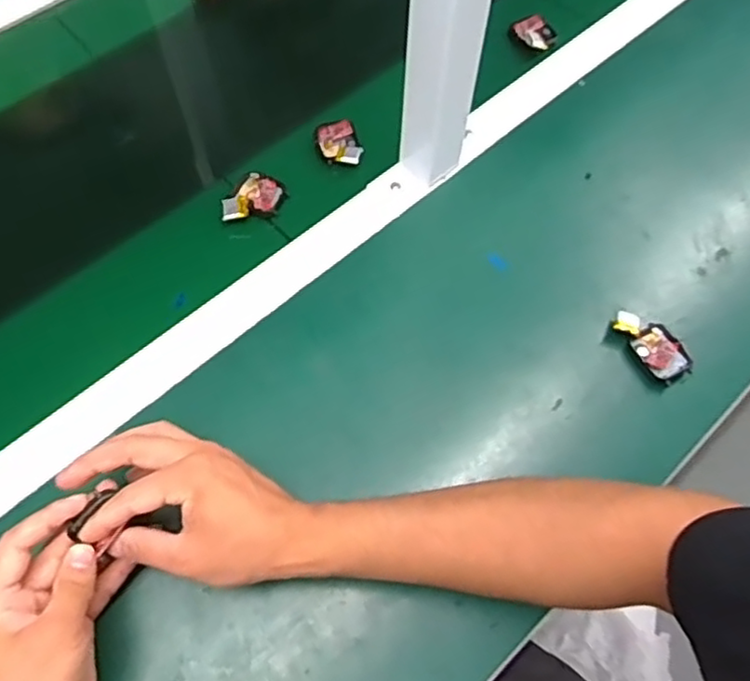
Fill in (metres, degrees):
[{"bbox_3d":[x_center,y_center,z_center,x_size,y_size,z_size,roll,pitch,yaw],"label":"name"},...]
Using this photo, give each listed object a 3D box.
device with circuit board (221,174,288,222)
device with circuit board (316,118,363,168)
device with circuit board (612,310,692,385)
[{"bbox_3d":[-0.106,-0.122,0.571,0.043,0.009,0.053,25,66,11],"label":"device with circuit board"},{"bbox_3d":[-0.032,-0.181,0.603,0.036,0.013,0.058,-20,66,-11],"label":"device with circuit board"},{"bbox_3d":[0.215,0.003,0.513,0.035,0.017,0.064,-26,67,-13],"label":"device with circuit board"}]

